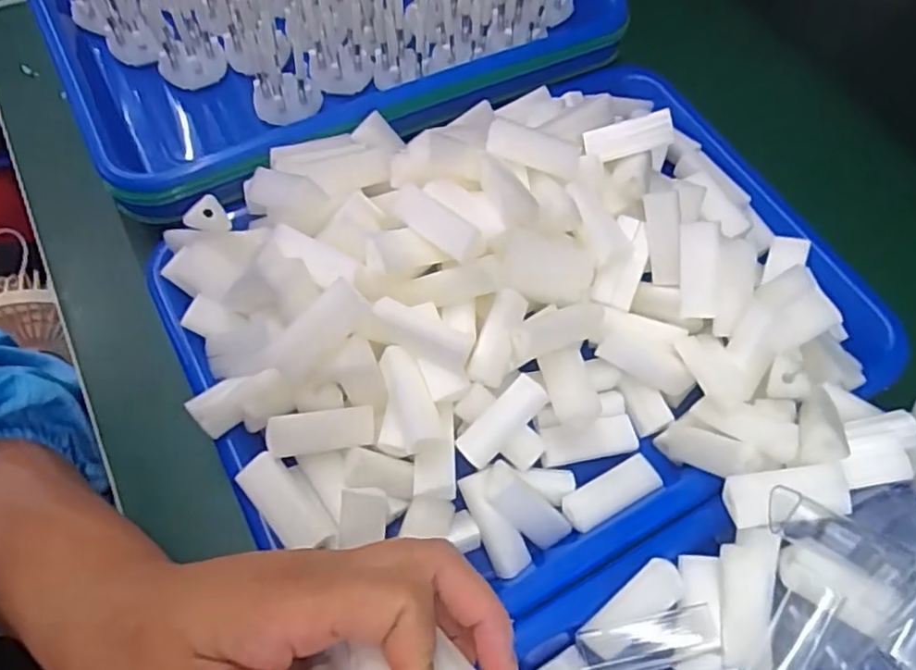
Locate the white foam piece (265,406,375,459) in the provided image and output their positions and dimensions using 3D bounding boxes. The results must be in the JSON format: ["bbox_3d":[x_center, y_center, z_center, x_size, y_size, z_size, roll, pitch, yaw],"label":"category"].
[{"bbox_3d":[-0.059,0.042,0.290,0.046,0.011,0.015,-5,62,-21],"label":"white foam piece"}]

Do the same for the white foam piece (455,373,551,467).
[{"bbox_3d":[0.020,0.039,0.301,0.045,0.008,0.017,-45,72,-1],"label":"white foam piece"}]

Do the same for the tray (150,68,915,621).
[{"bbox_3d":[0.042,-0.013,0.317,0.317,0.069,0.258,-22,66,-14],"label":"tray"}]

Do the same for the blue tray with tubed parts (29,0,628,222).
[{"bbox_3d":[-0.088,-0.227,0.415,0.333,0.068,0.248,-28,67,-17],"label":"blue tray with tubed parts"}]

